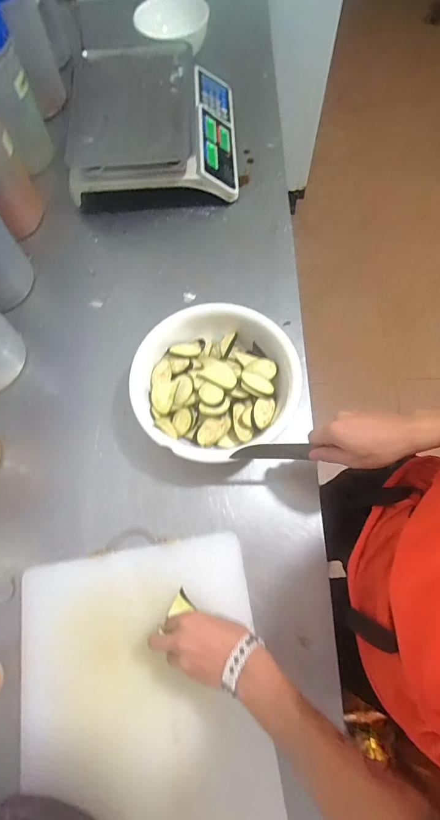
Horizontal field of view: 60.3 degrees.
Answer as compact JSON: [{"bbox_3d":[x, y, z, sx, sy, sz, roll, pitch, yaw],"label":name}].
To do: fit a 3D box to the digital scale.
[{"bbox_3d":[-0.136,-0.607,0.813,0.333,0.118,0.352,-3,69,1],"label":"digital scale"}]

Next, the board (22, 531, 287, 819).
[{"bbox_3d":[-0.090,0.392,0.467,0.297,0.025,0.417,-9,69,-4],"label":"board"}]

